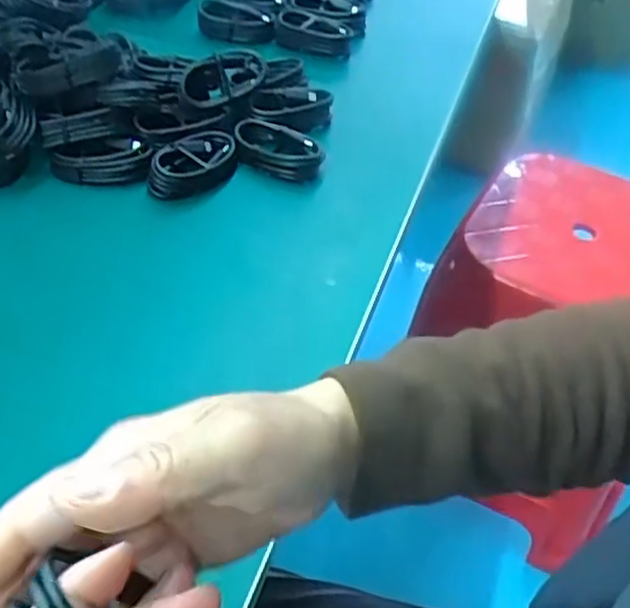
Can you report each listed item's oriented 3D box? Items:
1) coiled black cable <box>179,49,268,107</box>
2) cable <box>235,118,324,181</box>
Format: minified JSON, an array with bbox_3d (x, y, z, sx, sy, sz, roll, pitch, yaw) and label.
[{"bbox_3d":[-0.072,-0.178,0.572,0.071,0.032,0.037,-20,53,-20],"label":"coiled black cable"},{"bbox_3d":[-0.028,-0.117,0.559,0.069,0.020,0.041,20,50,13],"label":"cable"}]

